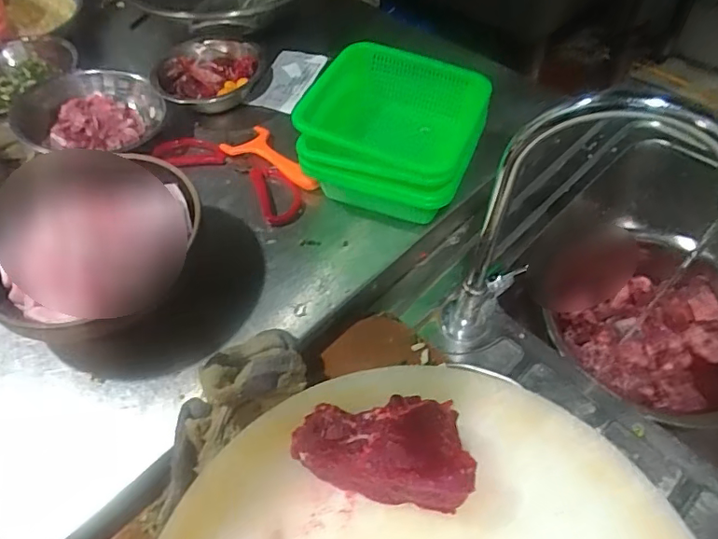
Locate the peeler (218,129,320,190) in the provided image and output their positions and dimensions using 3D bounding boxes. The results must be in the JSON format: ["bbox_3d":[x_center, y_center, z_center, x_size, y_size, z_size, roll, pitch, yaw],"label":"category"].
[{"bbox_3d":[-0.108,-0.136,0.662,0.063,0.022,0.133,-39,61,-22],"label":"peeler"}]

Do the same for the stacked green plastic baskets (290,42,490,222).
[{"bbox_3d":[0.042,-0.157,0.606,0.190,0.101,0.186,17,58,16],"label":"stacked green plastic baskets"}]

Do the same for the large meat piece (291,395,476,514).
[{"bbox_3d":[0.017,0.135,0.408,0.136,0.046,0.072,5,55,7],"label":"large meat piece"}]

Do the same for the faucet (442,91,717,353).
[{"bbox_3d":[0.179,-0.018,0.463,0.182,0.319,0.068,7,55,9],"label":"faucet"}]

